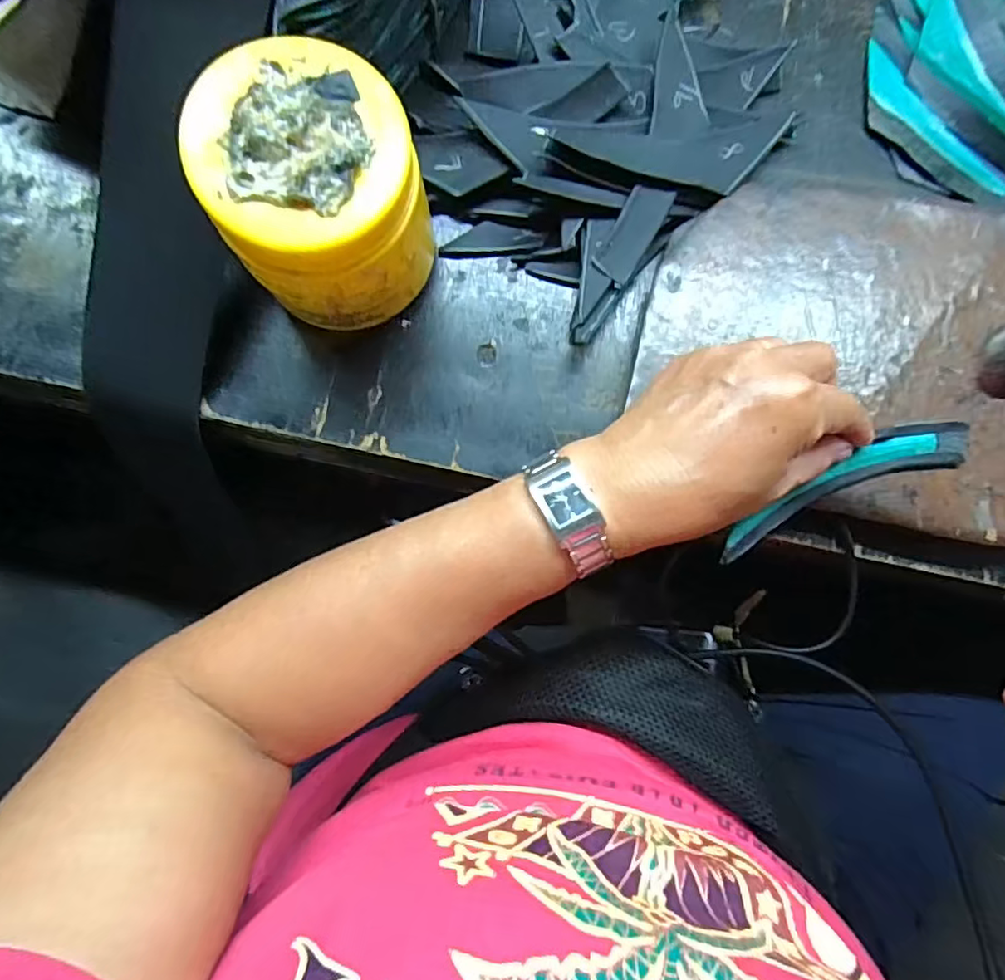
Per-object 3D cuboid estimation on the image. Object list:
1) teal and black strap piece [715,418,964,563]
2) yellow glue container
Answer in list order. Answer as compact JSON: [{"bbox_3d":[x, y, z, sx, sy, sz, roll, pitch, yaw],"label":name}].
[{"bbox_3d":[0.166,0.000,0.295,0.136,0.008,0.028,-27,84,-4],"label":"teal and black strap piece"},{"bbox_3d":[-0.080,-0.135,0.287,0.084,0.105,0.090,0,83,1],"label":"yellow glue container"}]

